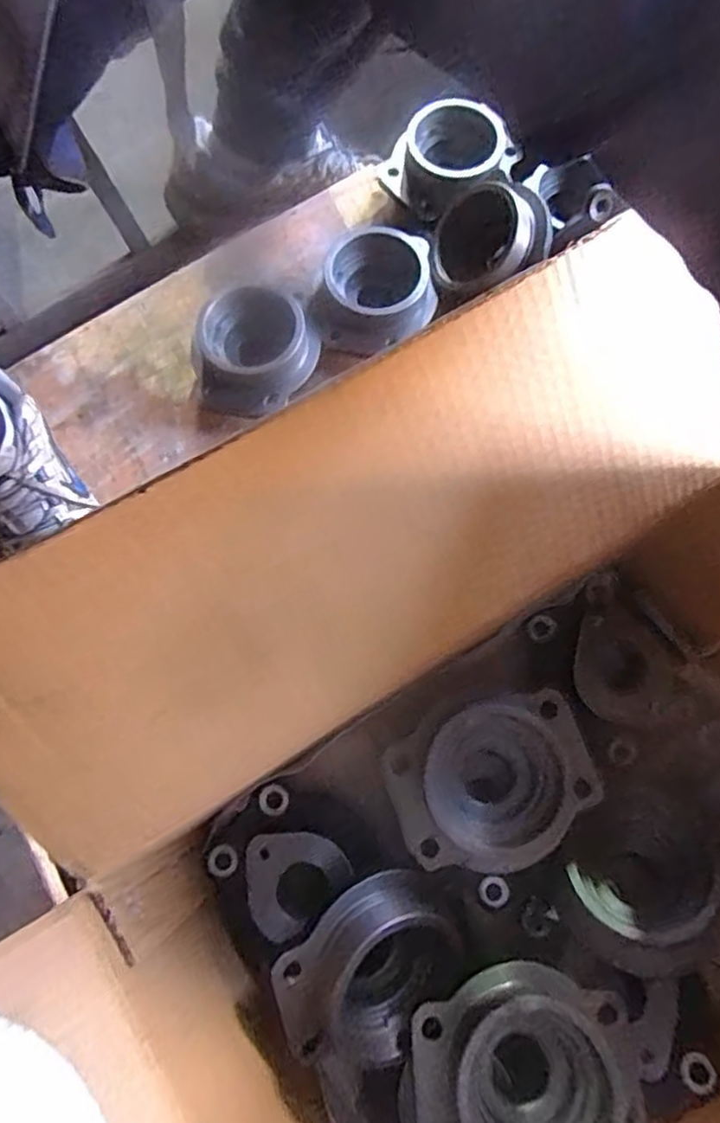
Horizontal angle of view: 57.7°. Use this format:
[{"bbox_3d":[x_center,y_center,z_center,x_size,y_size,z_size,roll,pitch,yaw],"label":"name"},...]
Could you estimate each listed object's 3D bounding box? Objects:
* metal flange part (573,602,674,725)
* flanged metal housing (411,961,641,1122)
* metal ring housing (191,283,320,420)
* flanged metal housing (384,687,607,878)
[{"bbox_3d":[0.172,0.069,0.438,0.059,0.006,0.076,-23,75,-6],"label":"metal flange part"},{"bbox_3d":[0.090,0.274,0.342,0.118,0.041,0.099,-5,74,-1],"label":"flanged metal housing"},{"bbox_3d":[-0.088,-0.172,0.544,0.097,0.055,0.115,22,75,7],"label":"metal ring housing"},{"bbox_3d":[0.080,0.136,0.398,0.118,0.048,0.092,-17,74,-4],"label":"flanged metal housing"}]

